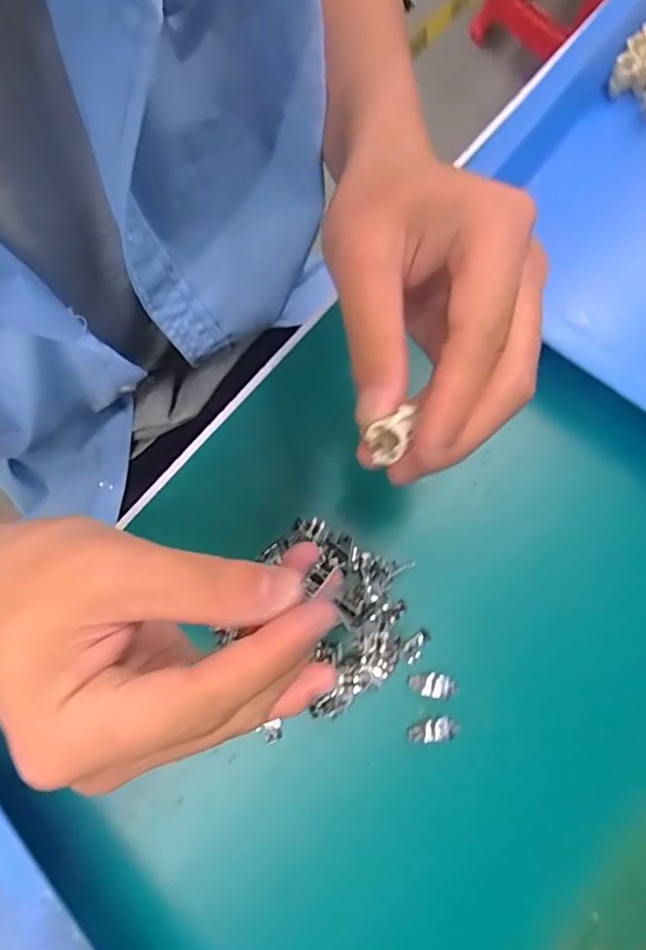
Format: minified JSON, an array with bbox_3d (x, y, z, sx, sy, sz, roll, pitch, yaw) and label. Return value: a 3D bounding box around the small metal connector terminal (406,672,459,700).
[{"bbox_3d":[0.058,0.112,0.293,0.026,0.007,0.013,8,78,2],"label":"small metal connector terminal"}]

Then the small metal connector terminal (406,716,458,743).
[{"bbox_3d":[0.057,0.134,0.289,0.026,0.004,0.012,-17,78,12],"label":"small metal connector terminal"}]

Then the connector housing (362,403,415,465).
[{"bbox_3d":[0.023,-0.013,0.183,0.018,0.010,0.013,-33,80,-6],"label":"connector housing"}]

